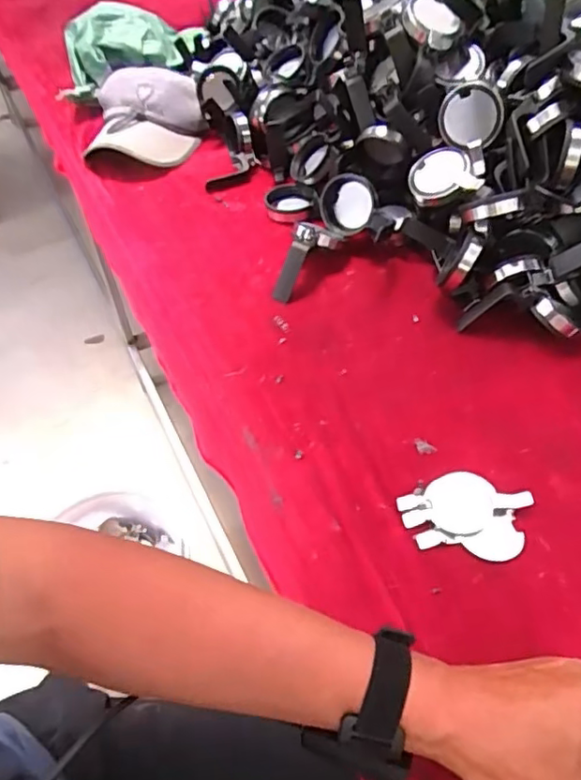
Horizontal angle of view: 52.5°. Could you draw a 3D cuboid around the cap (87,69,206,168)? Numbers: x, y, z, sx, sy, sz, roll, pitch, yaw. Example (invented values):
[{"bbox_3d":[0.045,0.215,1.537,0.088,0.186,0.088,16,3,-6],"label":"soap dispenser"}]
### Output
[{"bbox_3d":[-0.231,-0.432,0.941,0.177,0.082,0.182,-2,50,1],"label":"cap"}]

